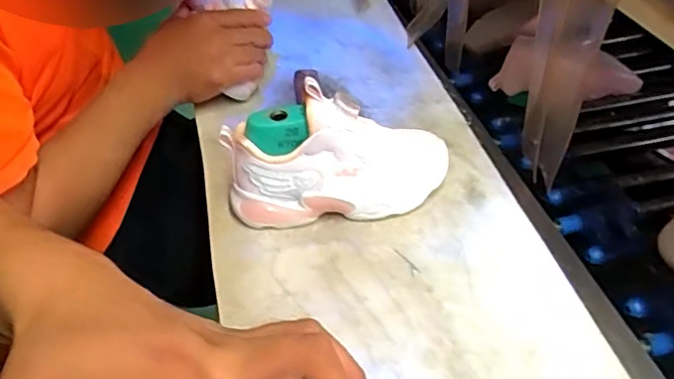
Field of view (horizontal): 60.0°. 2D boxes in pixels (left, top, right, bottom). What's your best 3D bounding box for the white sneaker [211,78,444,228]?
[{"bbox_3d":[0.003,-0.028,0.508,0.196,0.102,0.066,-8,42,-4],"label":"white sneaker"}]

